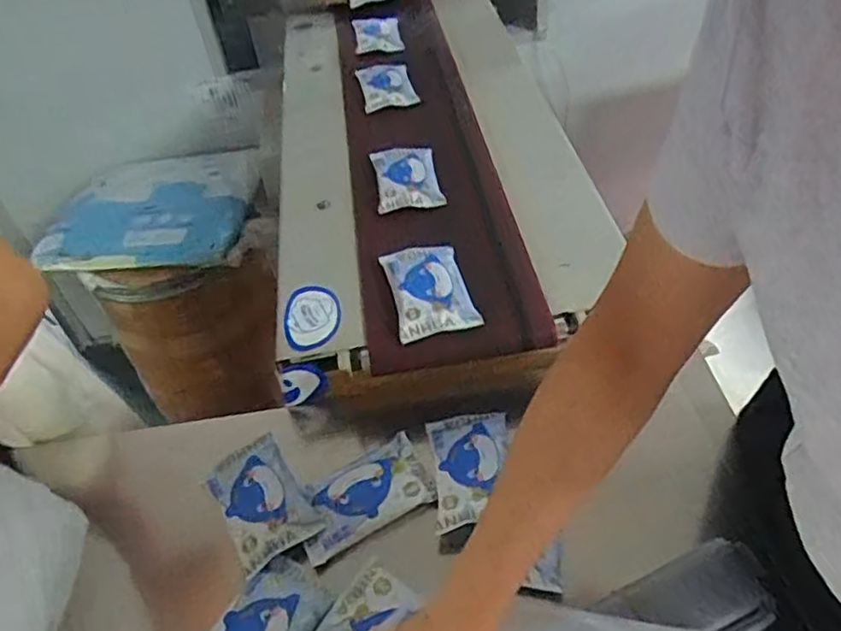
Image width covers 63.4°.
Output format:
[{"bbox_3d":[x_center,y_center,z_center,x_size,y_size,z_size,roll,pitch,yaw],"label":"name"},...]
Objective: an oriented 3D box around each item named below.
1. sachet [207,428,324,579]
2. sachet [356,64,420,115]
[{"bbox_3d":[-0.164,0.176,0.682,0.079,0.014,0.141,-26,47,-18],"label":"sachet"},{"bbox_3d":[-0.058,-0.389,1.142,0.086,0.012,0.156,-10,44,-3],"label":"sachet"}]

